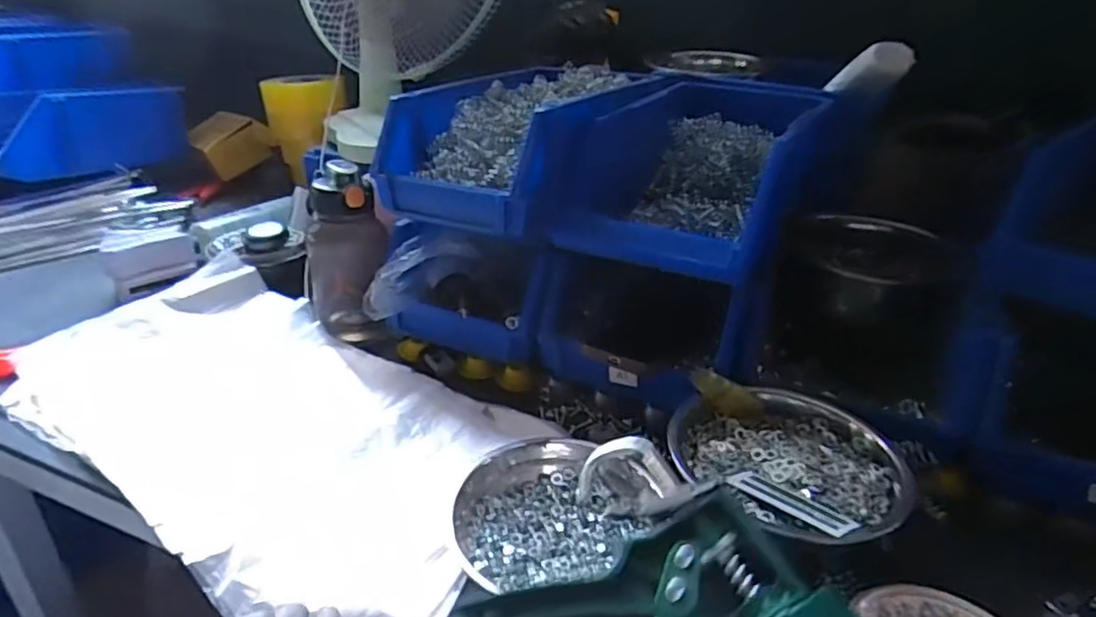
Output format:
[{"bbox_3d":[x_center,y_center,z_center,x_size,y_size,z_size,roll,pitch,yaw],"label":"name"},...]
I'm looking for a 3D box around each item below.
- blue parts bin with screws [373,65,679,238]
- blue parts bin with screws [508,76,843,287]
[{"bbox_3d":[-0.023,-0.206,0.764,0.210,0.124,0.320,18,31,26],"label":"blue parts bin with screws"},{"bbox_3d":[0.160,-0.160,0.709,0.222,0.130,0.396,18,31,27],"label":"blue parts bin with screws"}]

